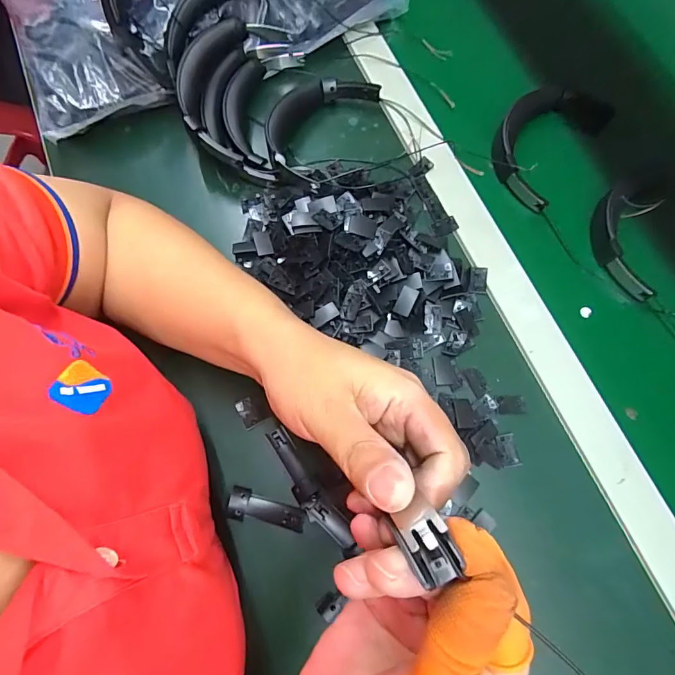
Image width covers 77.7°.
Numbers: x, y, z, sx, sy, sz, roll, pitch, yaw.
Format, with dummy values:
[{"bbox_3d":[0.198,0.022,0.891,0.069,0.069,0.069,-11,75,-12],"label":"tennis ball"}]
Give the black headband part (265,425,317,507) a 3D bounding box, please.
[{"bbox_3d":[-0.037,0.103,0.338,0.016,0.011,0.061,-27,75,-9],"label":"black headband part"}]

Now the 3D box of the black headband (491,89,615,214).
[{"bbox_3d":[0.217,-0.211,0.439,0.087,0.044,0.152,38,75,10],"label":"black headband"}]

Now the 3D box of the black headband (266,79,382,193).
[{"bbox_3d":[-0.024,-0.212,0.417,0.080,0.041,0.144,27,74,7],"label":"black headband"}]

